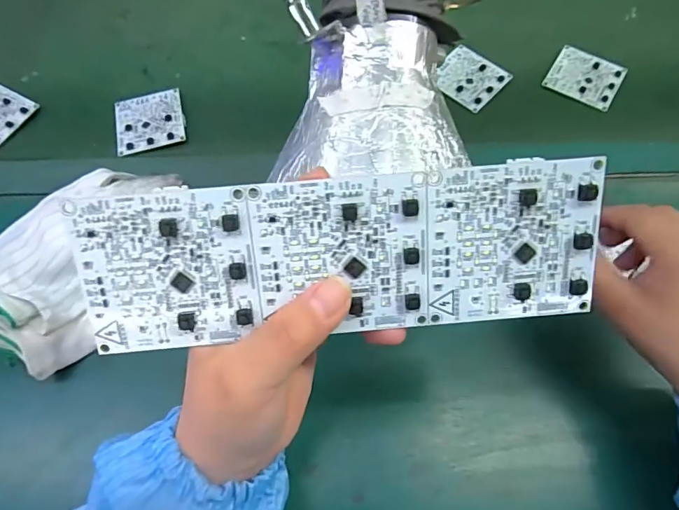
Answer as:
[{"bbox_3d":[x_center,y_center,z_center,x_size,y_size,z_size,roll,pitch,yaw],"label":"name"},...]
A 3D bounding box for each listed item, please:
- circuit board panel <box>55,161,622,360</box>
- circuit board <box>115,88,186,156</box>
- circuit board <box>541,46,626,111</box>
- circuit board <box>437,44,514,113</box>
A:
[{"bbox_3d":[0.002,0.002,0.187,0.204,0.065,0.004,-5,18,-2],"label":"circuit board panel"},{"bbox_3d":[-0.192,-0.135,0.465,0.067,0.008,0.073,-14,62,-7],"label":"circuit board"},{"bbox_3d":[0.268,-0.194,0.501,0.073,0.004,0.066,33,73,16],"label":"circuit board"},{"bbox_3d":[0.141,-0.192,0.499,0.067,0.004,0.071,-43,71,-15],"label":"circuit board"}]

